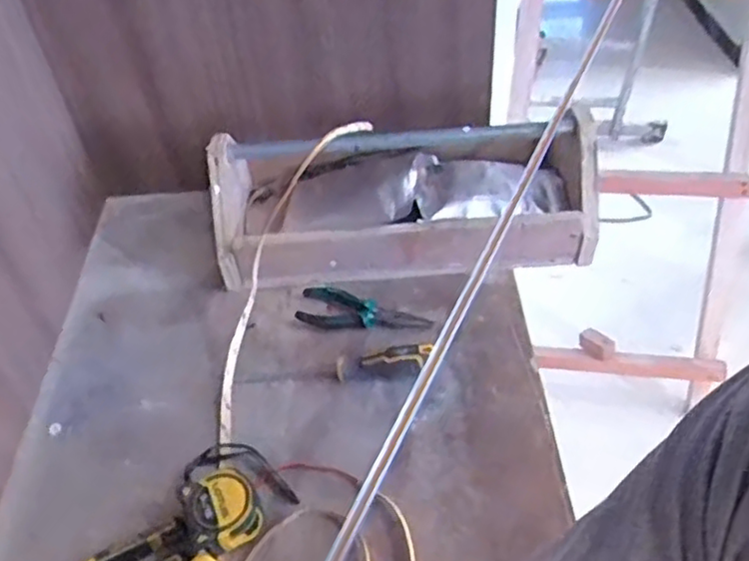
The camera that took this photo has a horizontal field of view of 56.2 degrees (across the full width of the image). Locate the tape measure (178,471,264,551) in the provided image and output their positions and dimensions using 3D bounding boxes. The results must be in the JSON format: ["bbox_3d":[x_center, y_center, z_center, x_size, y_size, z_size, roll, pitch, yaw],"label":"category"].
[{"bbox_3d":[-0.137,0.209,0.634,0.058,0.038,0.060,-25,47,-20],"label":"tape measure"}]

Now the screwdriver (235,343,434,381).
[{"bbox_3d":[-0.038,0.091,0.735,0.196,0.033,0.022,-4,44,1],"label":"screwdriver"}]

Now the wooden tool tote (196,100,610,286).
[{"bbox_3d":[0.036,-0.107,0.866,0.446,0.144,0.209,-4,44,1],"label":"wooden tool tote"}]

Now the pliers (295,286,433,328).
[{"bbox_3d":[-0.017,0.038,0.798,0.149,0.018,0.055,13,47,18],"label":"pliers"}]

